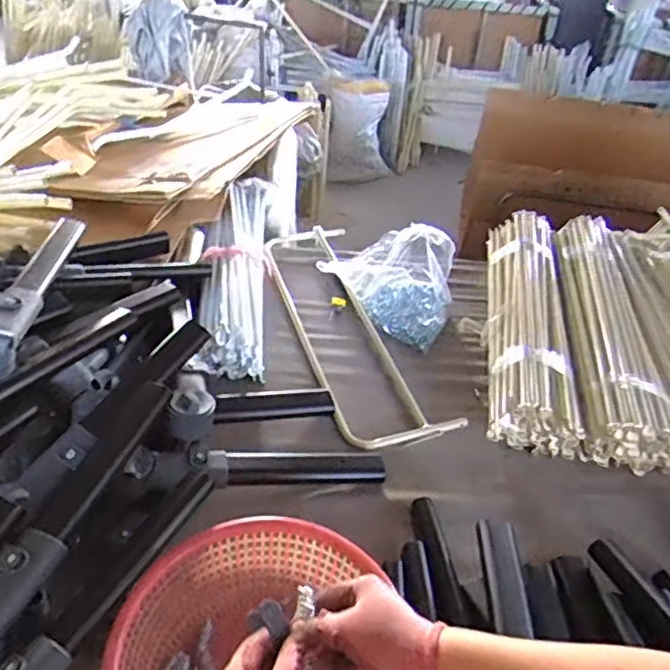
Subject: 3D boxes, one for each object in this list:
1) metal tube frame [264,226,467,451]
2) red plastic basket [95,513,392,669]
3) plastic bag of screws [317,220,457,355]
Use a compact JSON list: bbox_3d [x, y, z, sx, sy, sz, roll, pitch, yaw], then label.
[{"bbox_3d":[0.011,-0.060,1.232,0.205,0.042,0.719,-8,40,-17],"label":"metal tube frame"},{"bbox_3d":[-0.077,0.359,0.661,0.295,0.122,0.296,3,38,-3],"label":"red plastic basket"},{"bbox_3d":[0.126,-0.118,1.247,0.277,0.127,0.202,32,45,30],"label":"plastic bag of screws"}]

